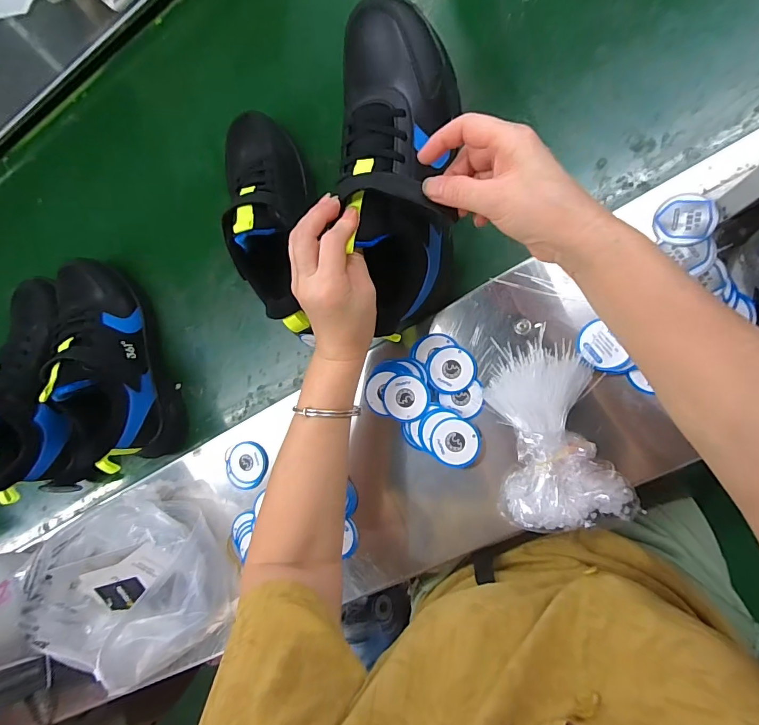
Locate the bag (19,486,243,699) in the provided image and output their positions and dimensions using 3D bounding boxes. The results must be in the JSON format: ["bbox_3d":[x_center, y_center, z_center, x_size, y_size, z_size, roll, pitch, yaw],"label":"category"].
[{"bbox_3d":[-0.289,0.262,0.503,0.222,0.111,0.199,-29,88,7],"label":"bag"}]

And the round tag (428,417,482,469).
[{"bbox_3d":[0.077,0.081,0.423,0.048,0.008,0.048,1,91,7],"label":"round tag"}]

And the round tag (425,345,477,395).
[{"bbox_3d":[0.076,0.008,0.443,0.051,0.008,0.050,0,91,7],"label":"round tag"}]

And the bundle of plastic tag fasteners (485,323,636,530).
[{"bbox_3d":[0.157,0.066,0.397,0.111,0.052,0.177,-15,90,7],"label":"bundle of plastic tag fasteners"}]

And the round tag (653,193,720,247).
[{"bbox_3d":[0.282,-0.131,0.386,0.049,0.004,0.048,-3,83,23],"label":"round tag"}]

